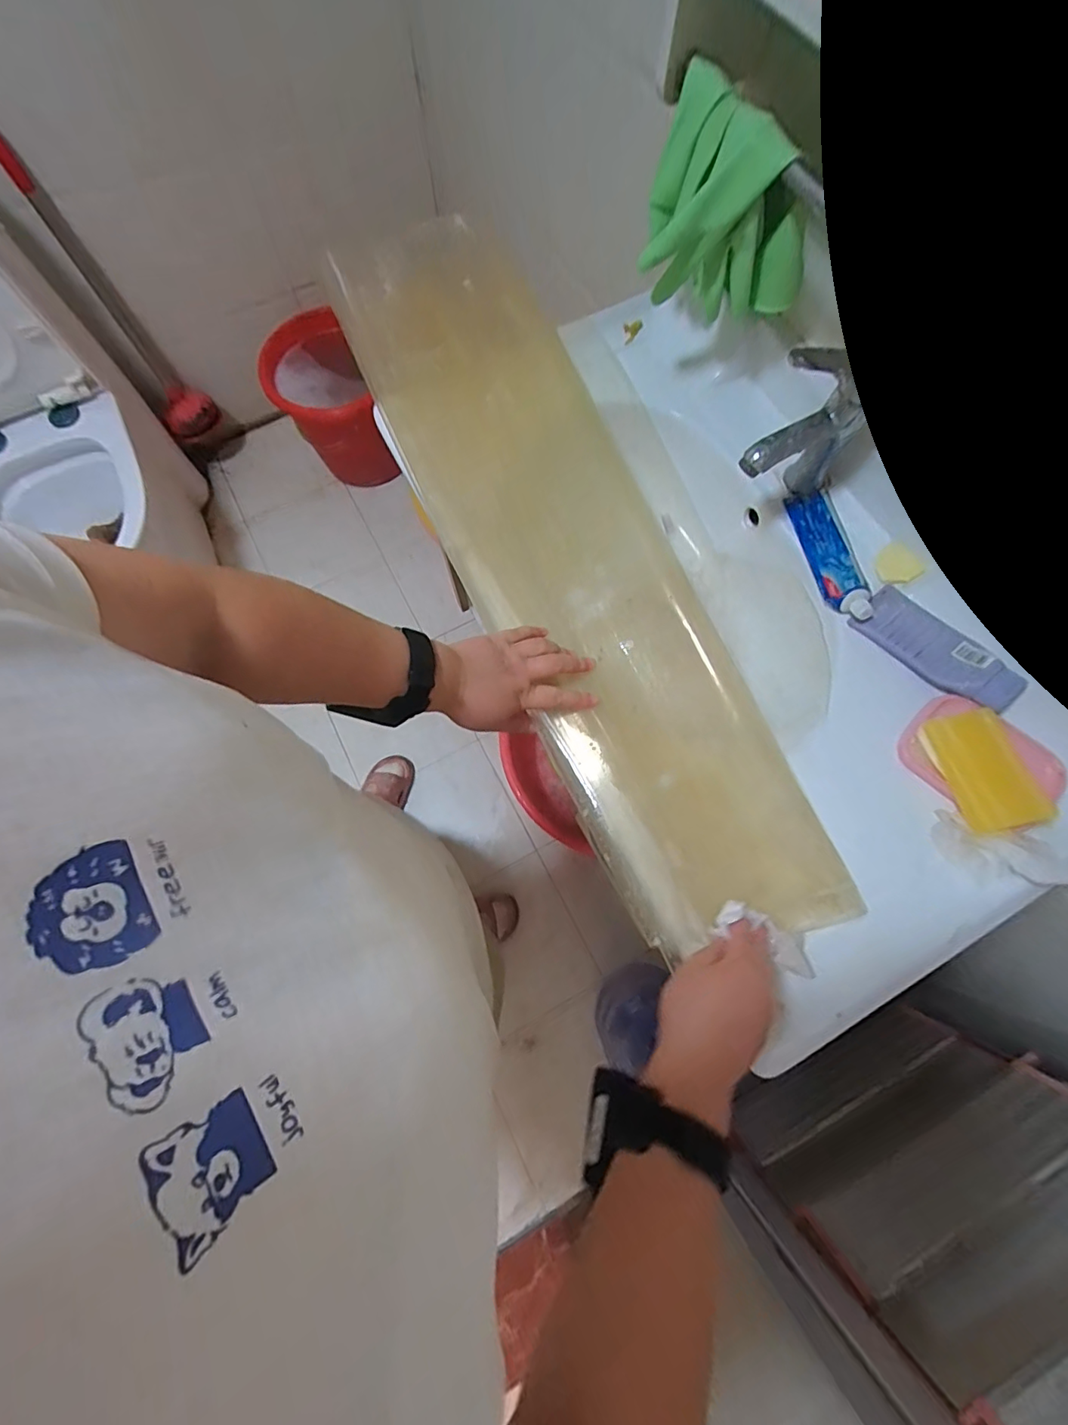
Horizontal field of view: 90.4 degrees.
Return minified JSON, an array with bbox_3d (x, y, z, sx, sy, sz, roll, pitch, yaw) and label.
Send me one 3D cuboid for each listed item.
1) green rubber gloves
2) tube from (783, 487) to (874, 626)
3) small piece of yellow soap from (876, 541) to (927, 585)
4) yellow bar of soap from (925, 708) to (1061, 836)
[{"bbox_3d":[0.188,-0.489,0.518,0.150,0.154,0.106,0,72,1],"label":"green rubber gloves"},{"bbox_3d":[0.331,-0.175,0.591,0.050,0.025,0.162,-12,72,-3],"label":"tube"},{"bbox_3d":[0.395,-0.162,0.580,0.049,0.005,0.047,-20,73,-5],"label":"small piece of yellow soap"},{"bbox_3d":[0.423,0.054,0.500,0.061,0.015,0.111,-19,64,21],"label":"yellow bar of soap"}]

